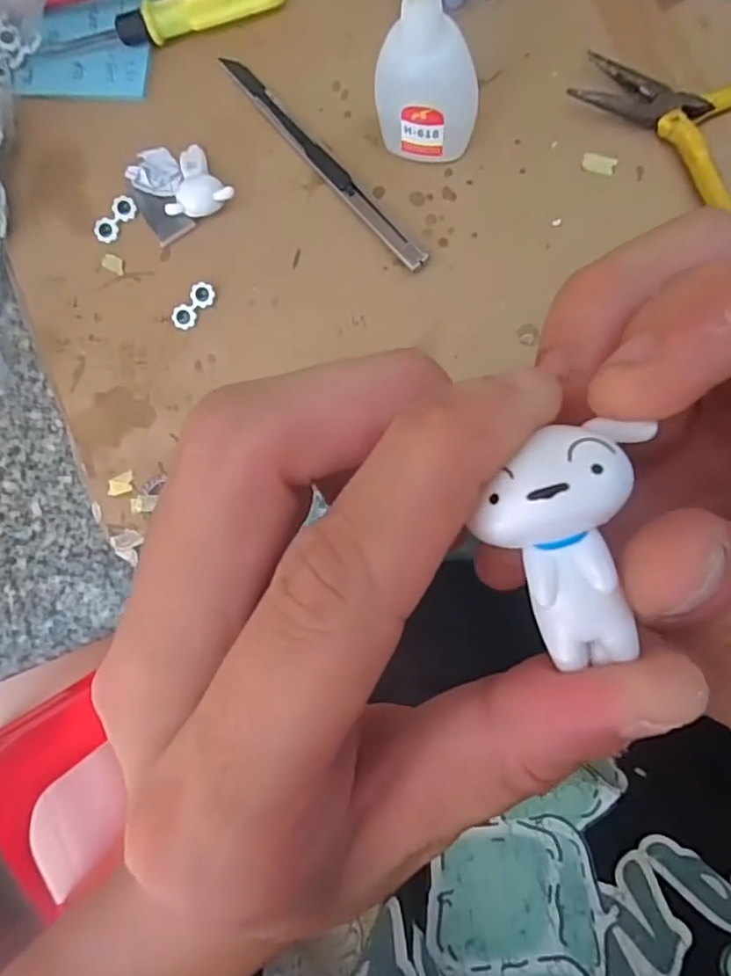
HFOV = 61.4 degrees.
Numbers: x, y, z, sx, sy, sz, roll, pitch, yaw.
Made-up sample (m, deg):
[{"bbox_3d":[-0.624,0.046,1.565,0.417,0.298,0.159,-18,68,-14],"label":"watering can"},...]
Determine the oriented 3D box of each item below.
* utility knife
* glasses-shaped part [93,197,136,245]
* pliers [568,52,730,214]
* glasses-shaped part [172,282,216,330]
[{"bbox_3d":[-0.022,-0.164,0.307,0.011,0.007,0.150,-42,83,4],"label":"utility knife"},{"bbox_3d":[-0.131,-0.140,0.322,0.026,0.004,0.014,-43,83,4],"label":"glasses-shaped part"},{"bbox_3d":[0.155,-0.168,0.280,0.117,0.012,0.073,30,92,8],"label":"pliers"},{"bbox_3d":[-0.088,-0.093,0.314,0.013,0.005,0.027,42,94,8],"label":"glasses-shaped part"}]

